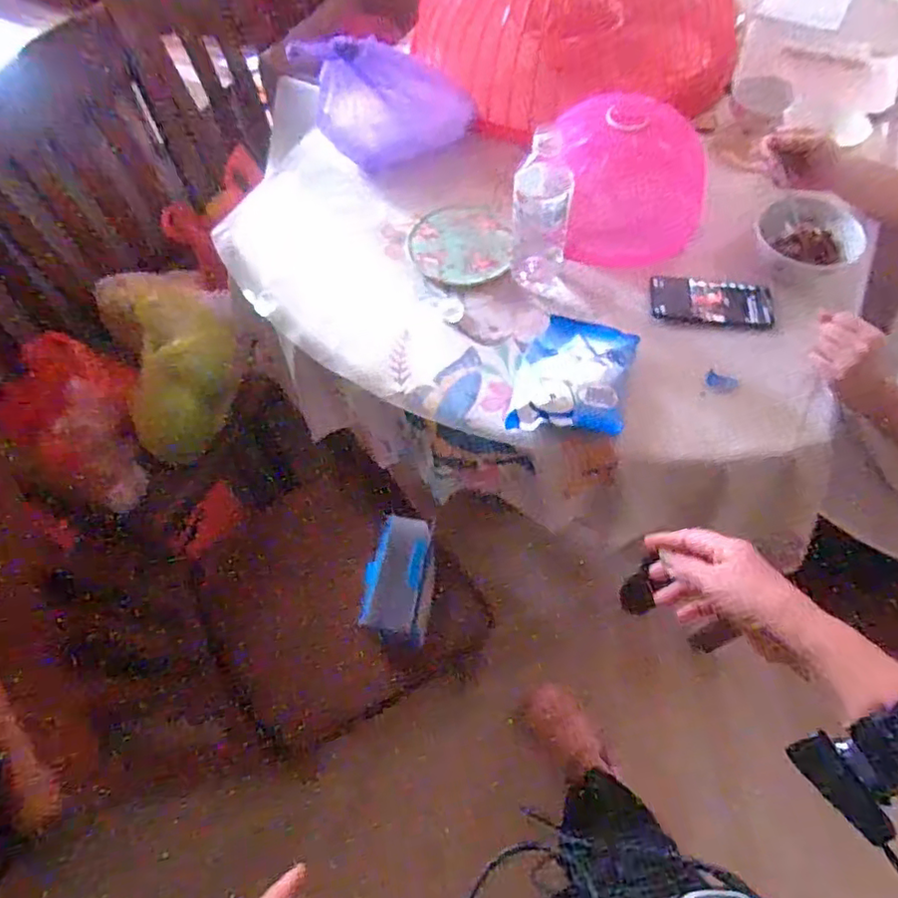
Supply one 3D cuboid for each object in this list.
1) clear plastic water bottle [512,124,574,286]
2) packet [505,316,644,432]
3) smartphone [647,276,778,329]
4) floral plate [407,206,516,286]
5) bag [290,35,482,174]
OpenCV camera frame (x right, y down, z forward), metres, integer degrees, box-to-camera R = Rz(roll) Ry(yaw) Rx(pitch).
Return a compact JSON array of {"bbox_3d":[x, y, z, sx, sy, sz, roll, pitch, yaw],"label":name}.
[{"bbox_3d":[0.115,-0.294,0.757,0.070,0.192,0.074,7,63,4],"label":"clear plastic water bottle"},{"bbox_3d":[0.151,-0.087,0.730,0.129,0.045,0.168,15,64,8],"label":"packet"},{"bbox_3d":[0.344,-0.195,0.796,0.152,0.011,0.079,8,63,5],"label":"smartphone"},{"bbox_3d":[0.020,-0.292,0.863,0.139,0.024,0.148,0,63,1],"label":"floral plate"},{"bbox_3d":[-0.088,-0.528,0.912,0.235,0.135,0.127,-25,65,-11],"label":"bag"}]

